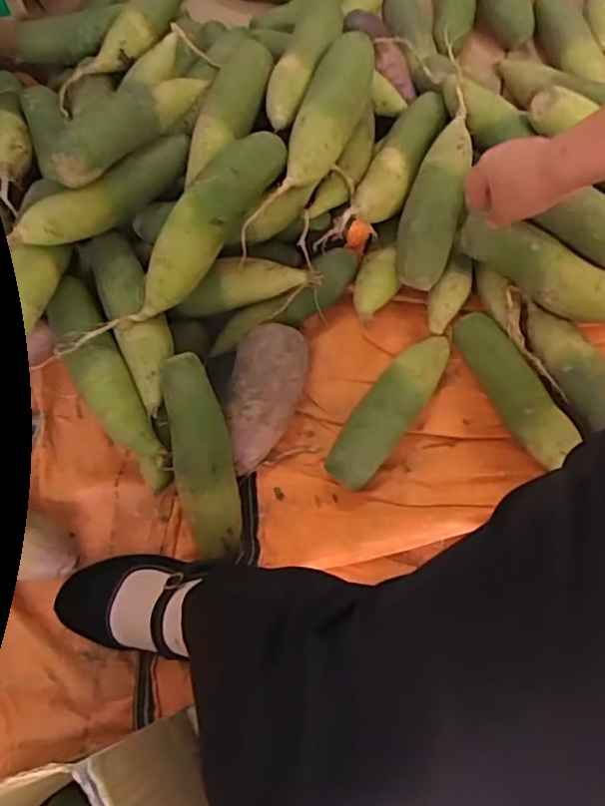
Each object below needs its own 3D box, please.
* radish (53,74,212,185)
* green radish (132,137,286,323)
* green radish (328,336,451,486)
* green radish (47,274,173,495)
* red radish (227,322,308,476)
[{"bbox_3d":[-0.184,-0.298,0.617,0.054,0.048,0.213,32,58,14],"label":"radish"},{"bbox_3d":[-0.090,-0.181,0.598,0.049,0.060,0.228,31,73,14],"label":"green radish"},{"bbox_3d":[0.095,0.000,0.630,0.059,0.050,0.196,36,75,15],"label":"green radish"},{"bbox_3d":[-0.203,-0.024,0.618,0.057,0.079,0.233,-30,70,-8],"label":"green radish"},{"bbox_3d":[-0.038,-0.007,0.625,0.075,0.073,0.158,6,69,5],"label":"red radish"}]

